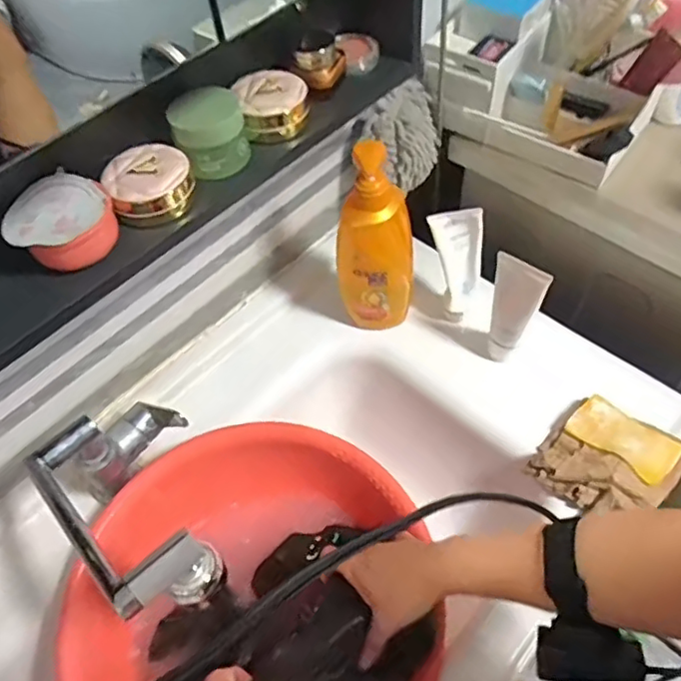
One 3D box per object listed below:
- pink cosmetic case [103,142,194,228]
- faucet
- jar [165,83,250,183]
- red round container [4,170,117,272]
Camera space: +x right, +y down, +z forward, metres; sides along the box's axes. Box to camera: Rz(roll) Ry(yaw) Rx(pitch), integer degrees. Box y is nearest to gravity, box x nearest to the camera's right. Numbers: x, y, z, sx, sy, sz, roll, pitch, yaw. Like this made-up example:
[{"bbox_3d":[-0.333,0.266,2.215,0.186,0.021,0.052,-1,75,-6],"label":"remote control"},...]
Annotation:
[{"bbox_3d":[-0.160,-0.132,0.518,0.068,0.037,0.063,-23,56,-12],"label":"pink cosmetic case"},{"bbox_3d":[-0.173,0.147,0.565,0.121,0.185,0.225,-38,60,-21],"label":"faucet"},{"bbox_3d":[-0.111,-0.179,0.527,0.059,0.052,0.059,-2,54,3],"label":"jar"},{"bbox_3d":[-0.214,-0.088,0.477,0.059,0.047,0.077,33,63,24],"label":"red round container"}]

